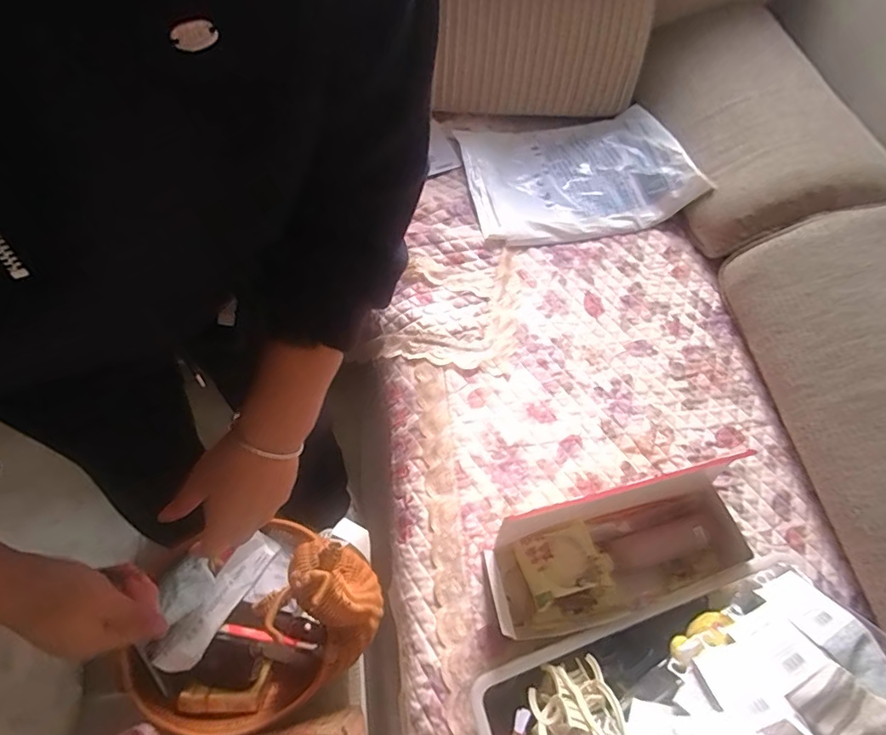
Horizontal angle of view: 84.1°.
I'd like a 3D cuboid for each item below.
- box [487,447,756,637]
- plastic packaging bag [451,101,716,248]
[{"bbox_3d":[0.241,0.279,0.726,0.371,0.105,0.152,-11,63,-10],"label":"box"},{"bbox_3d":[0.297,-0.509,1.186,0.514,0.129,0.433,-8,62,-8],"label":"plastic packaging bag"}]

